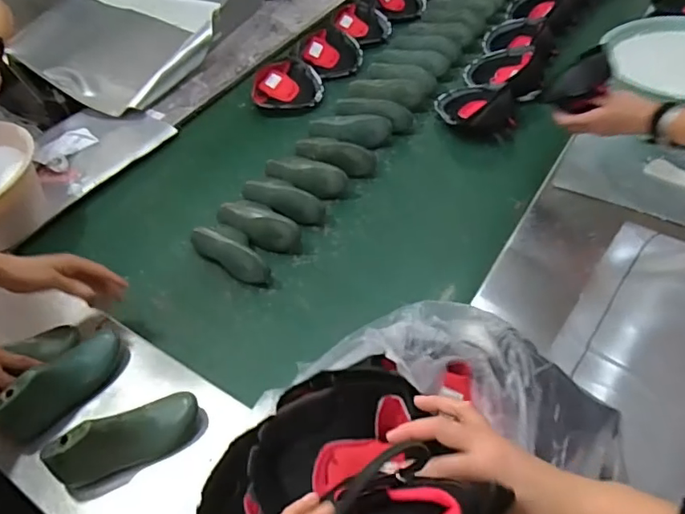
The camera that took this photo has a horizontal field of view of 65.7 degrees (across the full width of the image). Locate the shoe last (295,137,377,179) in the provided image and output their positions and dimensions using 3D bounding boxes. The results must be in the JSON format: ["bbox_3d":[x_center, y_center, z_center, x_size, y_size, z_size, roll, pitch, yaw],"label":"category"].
[{"bbox_3d":[-0.018,-0.215,1.085,0.178,0.054,0.074,14,52,17],"label":"shoe last"}]

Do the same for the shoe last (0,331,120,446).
[{"bbox_3d":[-0.398,0.176,0.750,0.063,0.090,0.177,25,56,25],"label":"shoe last"}]

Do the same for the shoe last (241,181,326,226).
[{"bbox_3d":[-0.119,-0.105,1.008,0.179,0.056,0.047,20,54,22],"label":"shoe last"}]

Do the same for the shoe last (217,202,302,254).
[{"bbox_3d":[-0.154,-0.060,0.974,0.169,0.051,0.062,27,57,26],"label":"shoe last"}]

